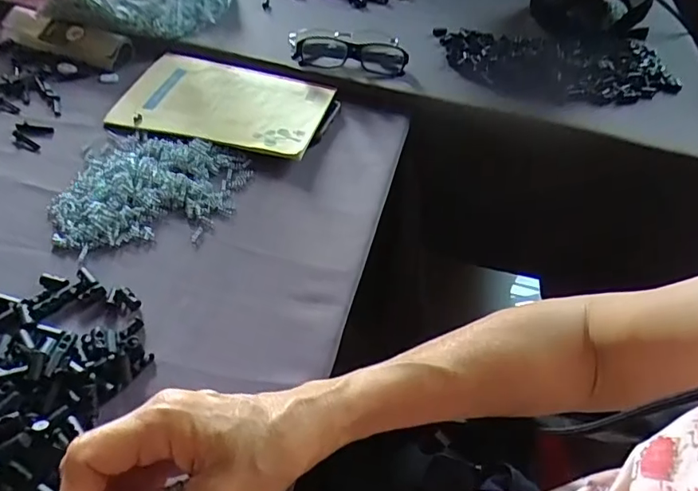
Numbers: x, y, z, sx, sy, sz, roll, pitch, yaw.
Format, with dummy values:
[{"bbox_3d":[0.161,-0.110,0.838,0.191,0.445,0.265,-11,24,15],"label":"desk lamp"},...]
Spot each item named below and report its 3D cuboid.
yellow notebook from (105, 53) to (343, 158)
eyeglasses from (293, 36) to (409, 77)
[{"bbox_3d":[-0.127,-0.152,0.548,0.198,0.019,0.147,14,46,7],"label":"yellow notebook"},{"bbox_3d":[0.003,-0.221,0.598,0.127,0.028,0.036,9,45,2],"label":"eyeglasses"}]

